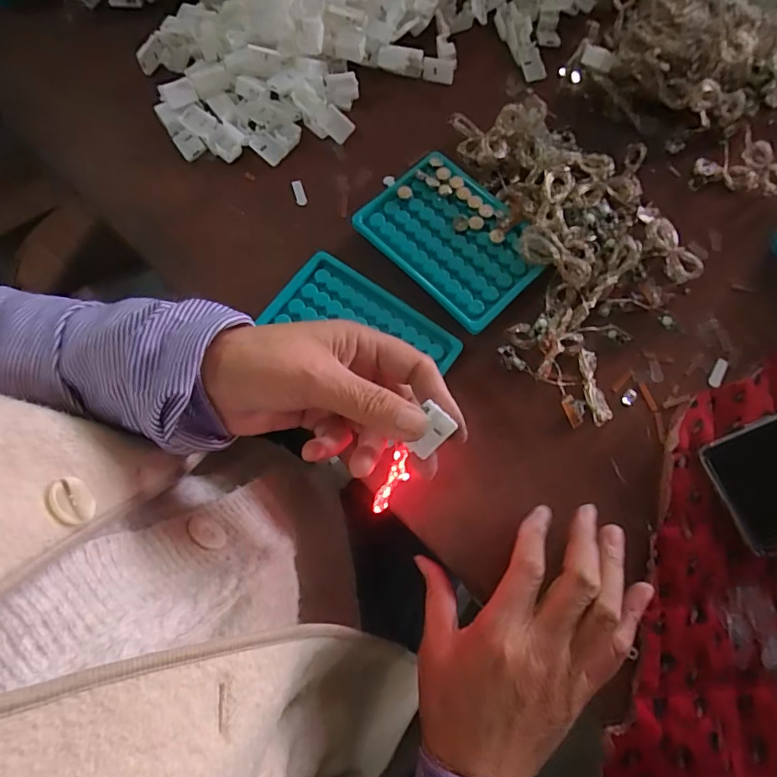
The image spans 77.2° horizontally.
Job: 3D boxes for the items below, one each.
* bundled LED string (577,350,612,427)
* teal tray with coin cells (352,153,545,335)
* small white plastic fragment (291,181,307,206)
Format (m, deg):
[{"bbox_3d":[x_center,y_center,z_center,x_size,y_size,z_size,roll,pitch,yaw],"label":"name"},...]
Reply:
[{"bbox_3d":[0.147,-0.001,0.350,0.017,0.005,0.055,-8,74,-4],"label":"bundled LED string"},{"bbox_3d":[0.049,-0.115,0.376,0.091,0.017,0.133,-42,79,-12],"label":"teal tray with coin cells"},{"bbox_3d":[-0.073,-0.161,0.400,0.009,0.004,0.022,-19,86,-6],"label":"small white plastic fragment"}]

